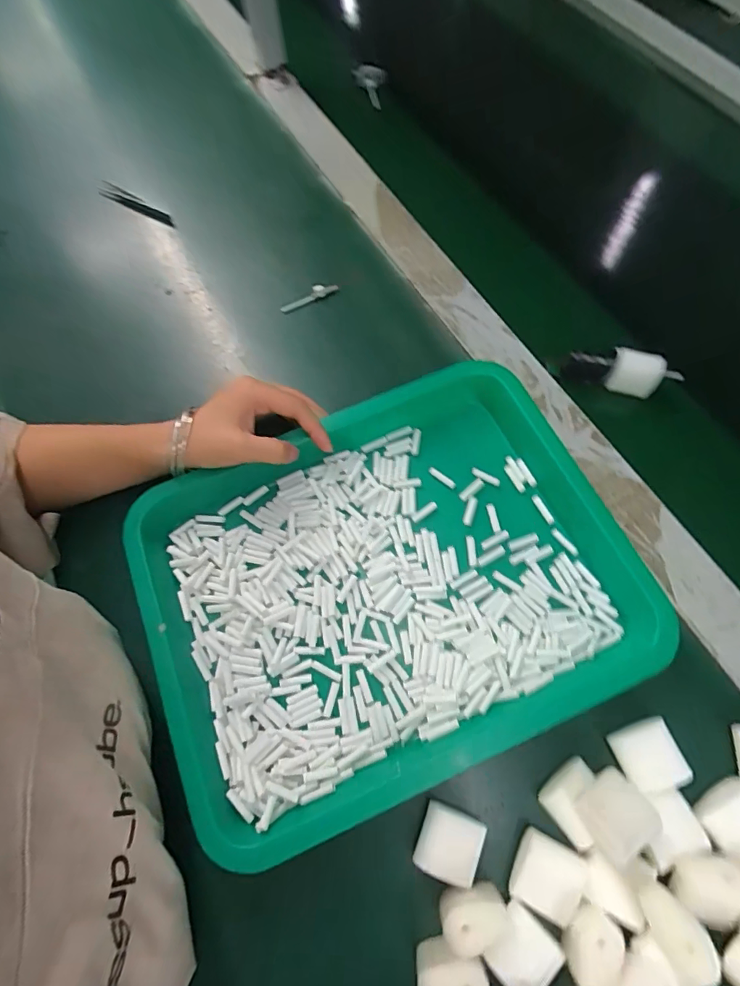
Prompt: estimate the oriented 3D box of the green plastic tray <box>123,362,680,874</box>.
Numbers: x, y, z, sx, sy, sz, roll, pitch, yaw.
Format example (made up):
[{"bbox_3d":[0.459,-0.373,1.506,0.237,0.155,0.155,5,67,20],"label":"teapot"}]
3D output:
[{"bbox_3d":[0.006,0.061,0.340,0.339,0.036,0.254,-21,67,-6],"label":"green plastic tray"}]

